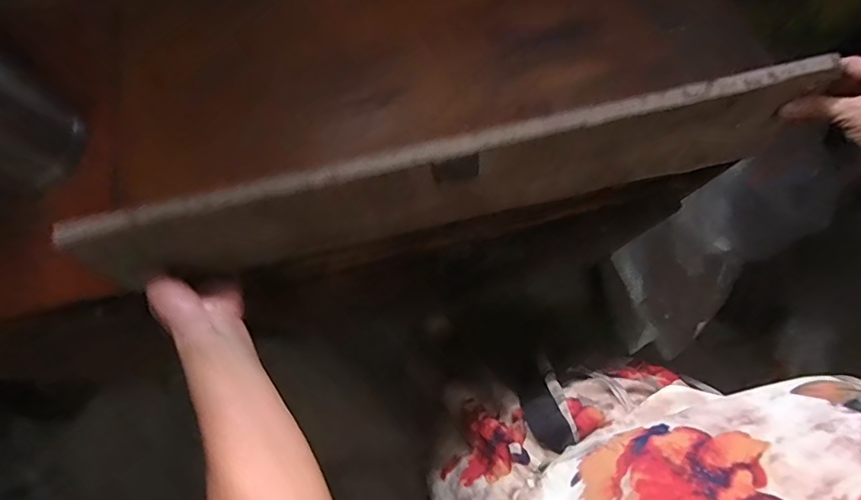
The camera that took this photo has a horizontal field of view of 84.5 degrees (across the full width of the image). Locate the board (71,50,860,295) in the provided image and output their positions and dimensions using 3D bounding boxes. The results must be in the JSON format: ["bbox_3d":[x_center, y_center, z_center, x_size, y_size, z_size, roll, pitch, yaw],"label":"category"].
[{"bbox_3d":[0.024,-0.061,0.477,0.702,0.120,0.025,-13,55,-2],"label":"board"}]

